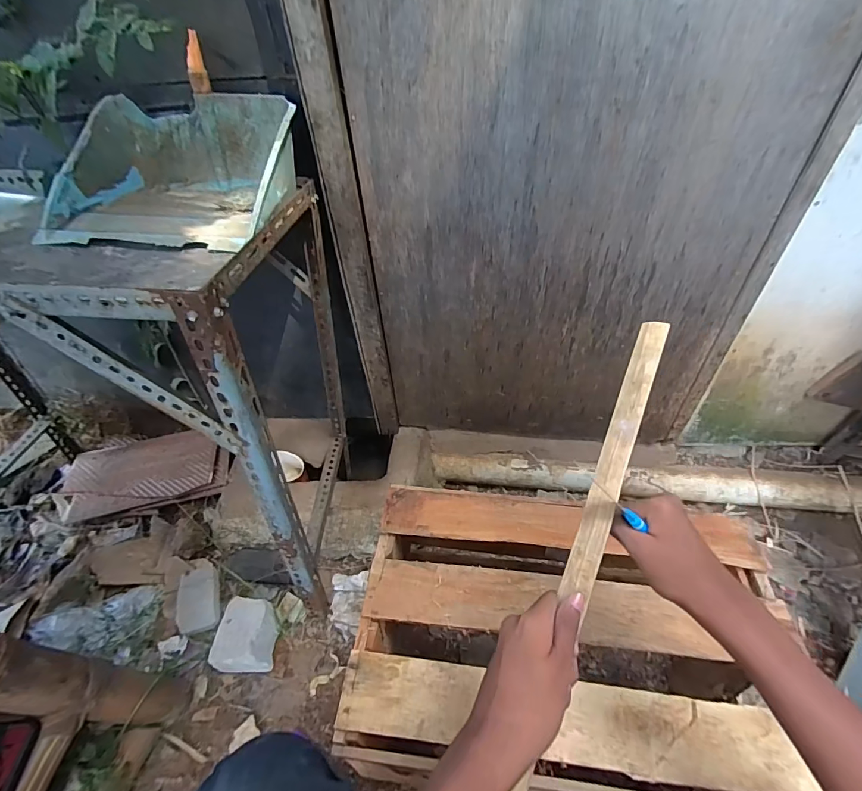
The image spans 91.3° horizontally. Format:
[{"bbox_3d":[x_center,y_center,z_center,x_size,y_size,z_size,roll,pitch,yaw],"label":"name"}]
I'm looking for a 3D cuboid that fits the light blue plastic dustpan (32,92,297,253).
[{"bbox_3d":[-0.362,-0.323,0.596,0.297,0.111,0.264,1,45,6],"label":"light blue plastic dustpan"}]

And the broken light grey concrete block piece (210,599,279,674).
[{"bbox_3d":[-0.379,0.499,0.871,0.107,0.078,0.128,-3,45,2],"label":"broken light grey concrete block piece"}]

